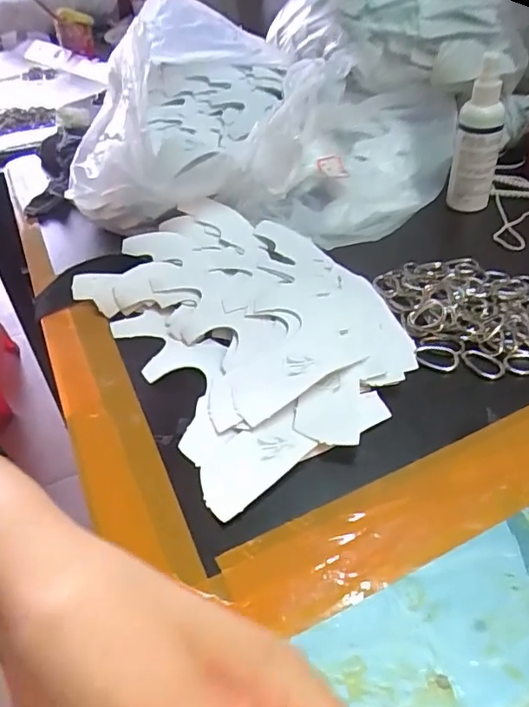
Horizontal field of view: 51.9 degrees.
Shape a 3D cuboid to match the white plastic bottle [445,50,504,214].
[{"bbox_3d":[0.189,-0.188,0.481,0.039,0.123,0.035,13,44,18],"label":"white plastic bottle"}]

